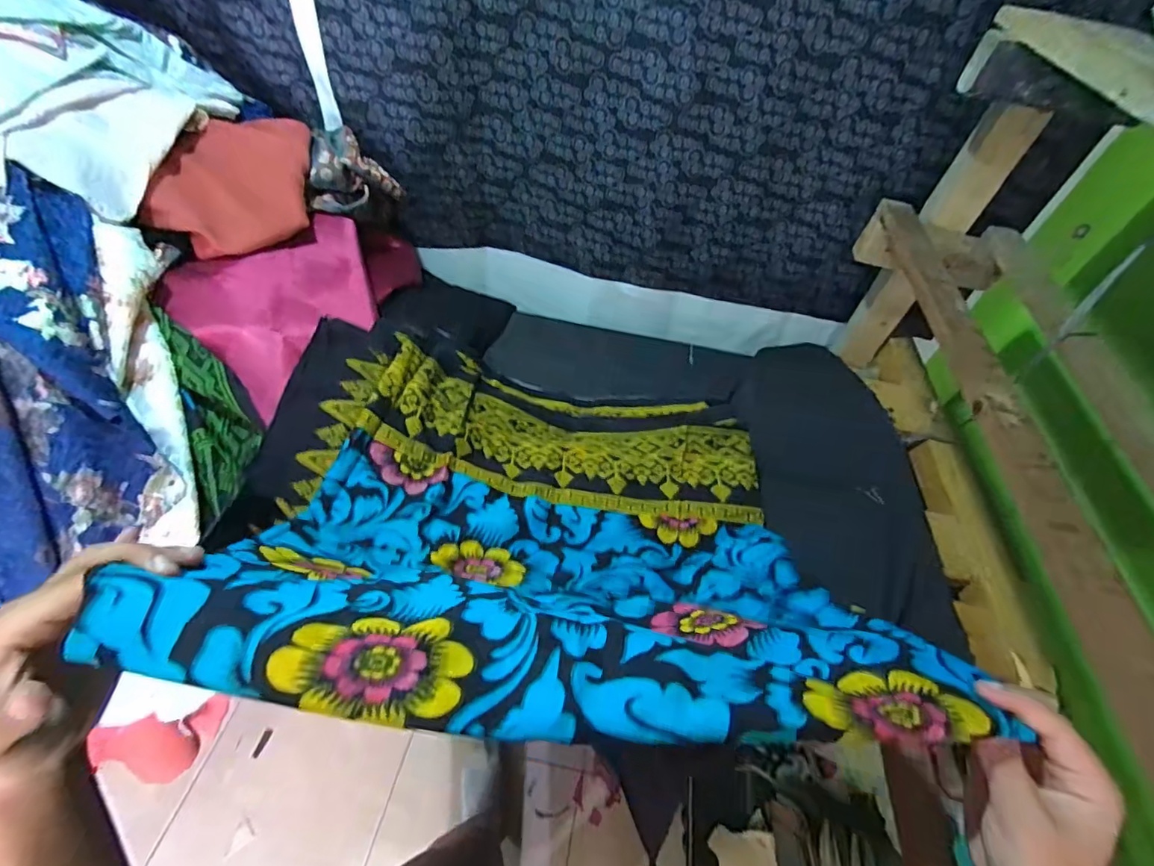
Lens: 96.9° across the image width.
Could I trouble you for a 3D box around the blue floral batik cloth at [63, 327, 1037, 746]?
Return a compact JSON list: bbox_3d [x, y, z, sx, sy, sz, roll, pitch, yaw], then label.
[{"bbox_3d":[-0.036,0.046,0.467,0.490,0.243,0.465,-1,42,-1],"label":"blue floral batik cloth"}]

